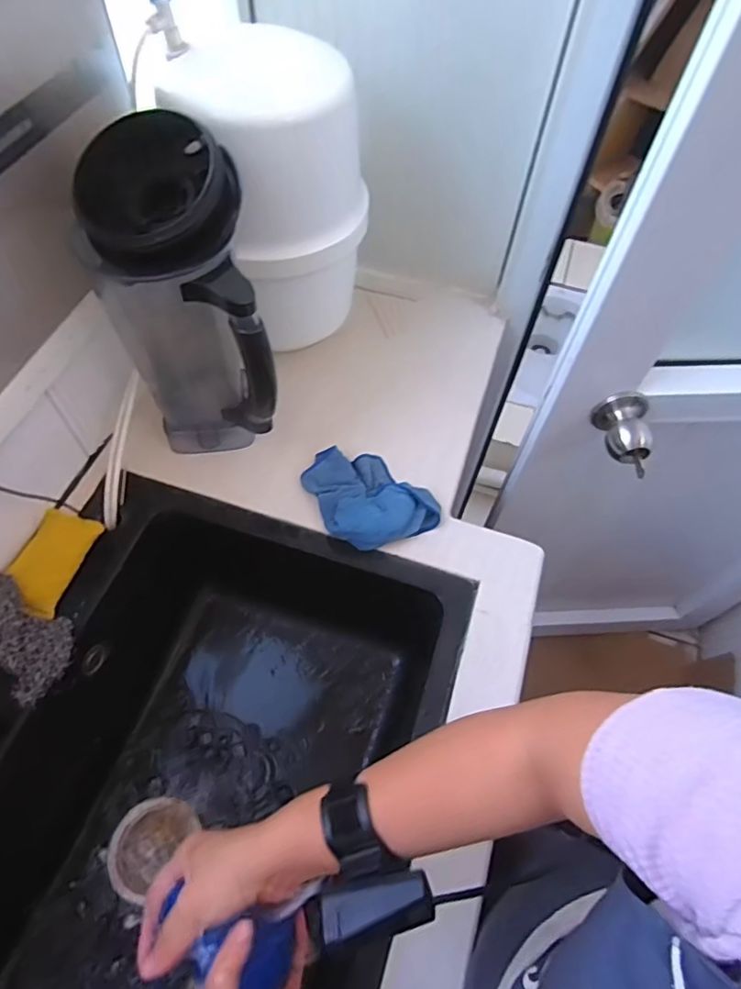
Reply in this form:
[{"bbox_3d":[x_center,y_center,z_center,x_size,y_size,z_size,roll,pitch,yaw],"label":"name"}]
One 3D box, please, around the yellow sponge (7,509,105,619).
[{"bbox_3d":[-0.356,0.076,0.627,0.064,0.020,0.118,12,60,4],"label":"yellow sponge"}]

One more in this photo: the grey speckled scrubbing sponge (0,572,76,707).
[{"bbox_3d":[-0.349,0.132,0.568,0.067,0.031,0.141,-30,66,-18],"label":"grey speckled scrubbing sponge"}]

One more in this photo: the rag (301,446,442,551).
[{"bbox_3d":[-0.002,-0.006,0.676,0.126,0.035,0.145,-24,64,-15],"label":"rag"}]

